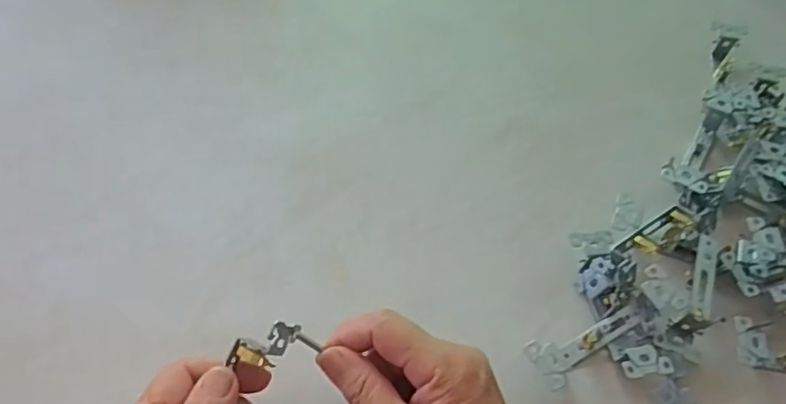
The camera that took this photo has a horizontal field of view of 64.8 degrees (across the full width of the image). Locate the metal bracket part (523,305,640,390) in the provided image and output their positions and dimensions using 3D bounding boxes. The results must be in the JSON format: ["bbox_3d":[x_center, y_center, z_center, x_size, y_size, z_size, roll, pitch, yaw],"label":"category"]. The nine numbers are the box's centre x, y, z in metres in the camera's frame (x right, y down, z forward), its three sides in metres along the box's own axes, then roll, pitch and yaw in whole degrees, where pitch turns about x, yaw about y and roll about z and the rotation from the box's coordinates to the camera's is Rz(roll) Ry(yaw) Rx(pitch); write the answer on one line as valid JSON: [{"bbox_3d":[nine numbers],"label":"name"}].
[{"bbox_3d":[0.125,0.090,0.399,0.081,0.019,0.030,-25,61,-16],"label":"metal bracket part"}]

